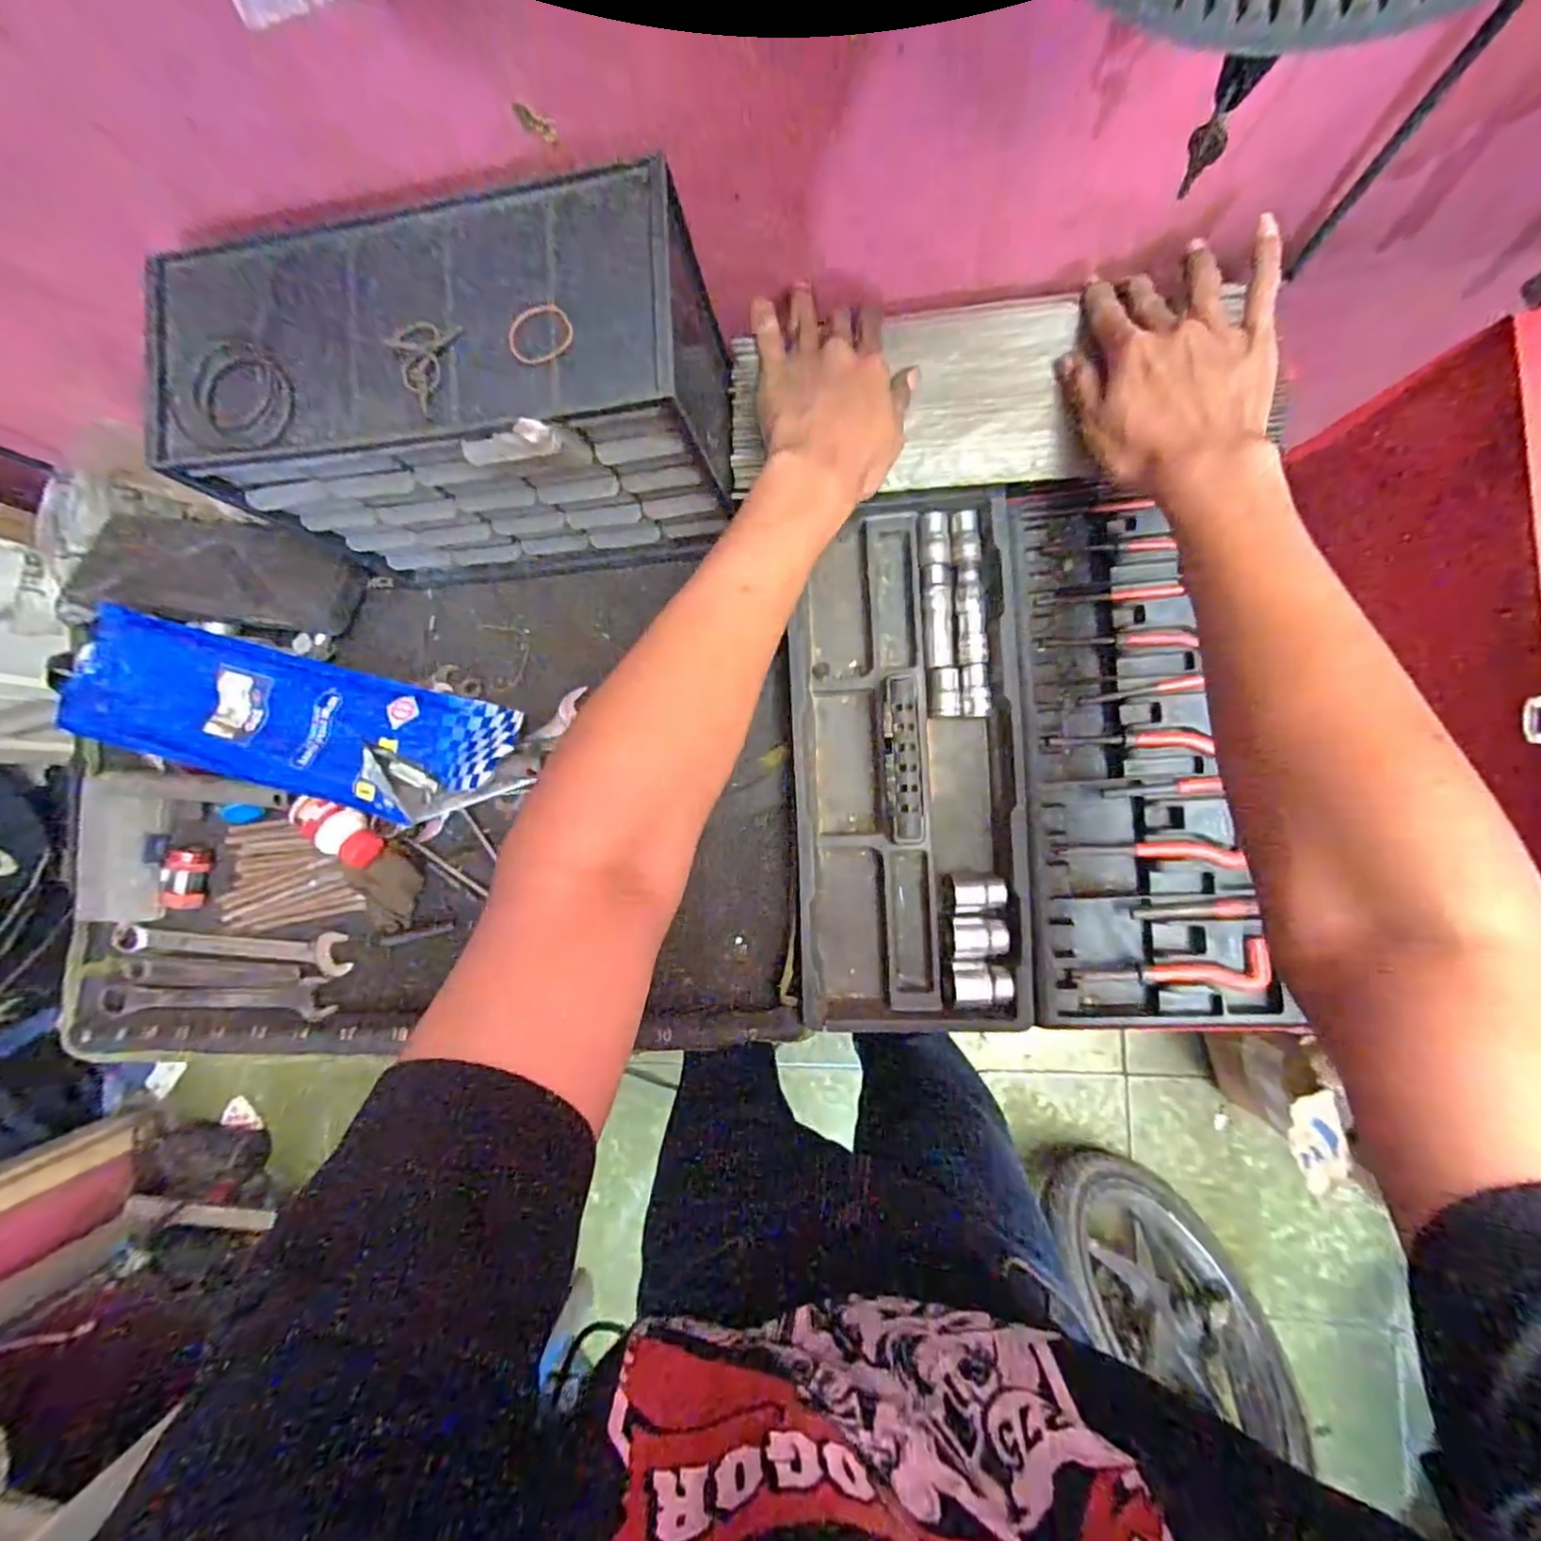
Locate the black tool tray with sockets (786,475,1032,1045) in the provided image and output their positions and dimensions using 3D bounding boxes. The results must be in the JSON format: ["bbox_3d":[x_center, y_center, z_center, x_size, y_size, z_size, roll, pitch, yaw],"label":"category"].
[{"bbox_3d":[0.100,-0.007,0.487,0.164,0.038,0.387,-2,88,8],"label":"black tool tray with sockets"}]

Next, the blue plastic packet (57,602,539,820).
[{"bbox_3d":[-0.385,-0.039,0.536,0.345,0.021,0.106,14,76,-2],"label":"blue plastic packet"}]

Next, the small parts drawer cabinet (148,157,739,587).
[{"bbox_3d":[-0.175,-0.226,0.440,0.285,0.208,0.129,0,88,8],"label":"small parts drawer cabinet"}]

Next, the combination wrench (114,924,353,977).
[{"bbox_3d":[-0.474,0.156,0.582,0.223,0.014,0.037,1,88,8],"label":"combination wrench"}]

